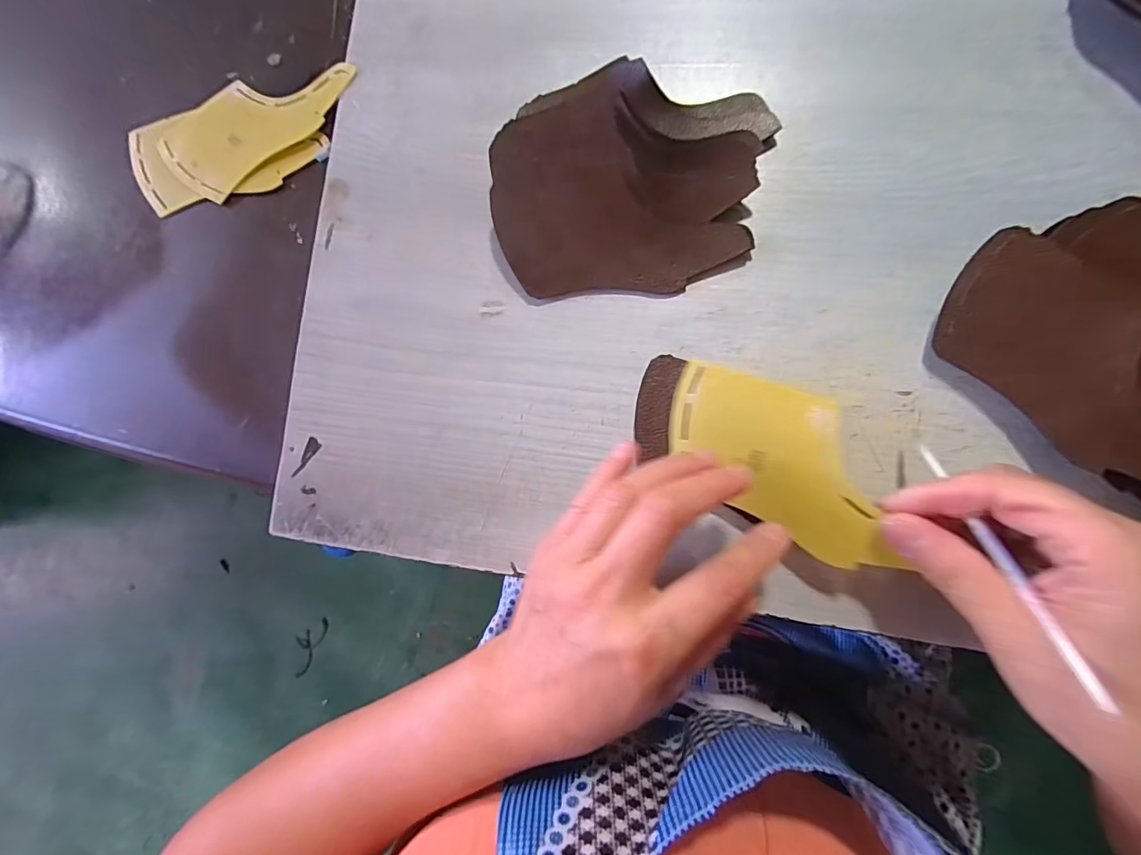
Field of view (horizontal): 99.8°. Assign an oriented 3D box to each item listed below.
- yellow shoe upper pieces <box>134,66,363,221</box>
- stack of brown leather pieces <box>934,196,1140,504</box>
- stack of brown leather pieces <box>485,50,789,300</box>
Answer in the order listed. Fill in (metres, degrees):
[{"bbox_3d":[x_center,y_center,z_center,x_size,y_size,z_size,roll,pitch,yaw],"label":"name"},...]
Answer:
[{"bbox_3d":[-0.225,-0.197,0.330,0.166,0.006,0.076,-14,82,5],"label":"yellow shoe upper pieces"},{"bbox_3d":[0.267,-0.039,0.234,0.110,0.029,0.152,-44,80,0],"label":"stack of brown leather pieces"},{"bbox_3d":[0.033,-0.143,0.276,0.152,0.024,0.126,0,83,7],"label":"stack of brown leather pieces"}]

